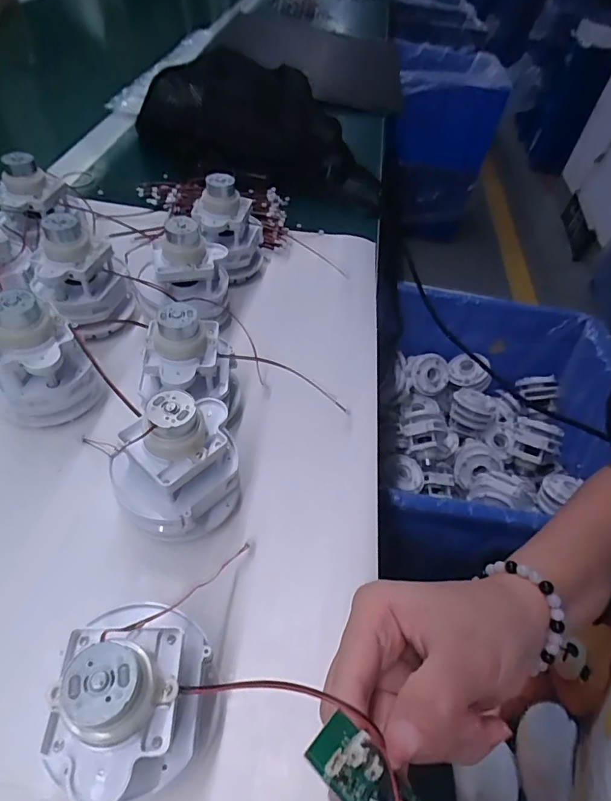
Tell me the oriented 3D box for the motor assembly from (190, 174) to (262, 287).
[{"bbox_3d":[-0.064,-0.152,0.413,0.068,0.081,0.047,-19,55,-23],"label":"motor assembly"}]

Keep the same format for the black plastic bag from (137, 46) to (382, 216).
[{"bbox_3d":[-0.054,-0.316,0.538,0.302,0.094,0.093,25,51,13],"label":"black plastic bag"}]

